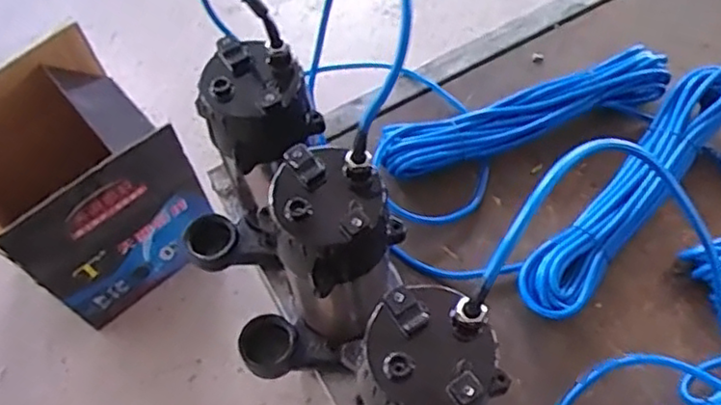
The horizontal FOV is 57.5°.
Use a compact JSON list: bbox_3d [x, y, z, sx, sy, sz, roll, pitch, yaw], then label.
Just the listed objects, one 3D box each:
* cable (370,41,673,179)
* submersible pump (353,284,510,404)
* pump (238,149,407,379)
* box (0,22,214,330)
[{"bbox_3d":[0.184,-0.097,0.748,0.353,0.056,0.069,-17,61,-6],"label":"cable"},{"bbox_3d":[0.029,0.167,0.492,0.157,0.232,0.096,-40,66,-18],"label":"submersible pump"},{"bbox_3d":[-0.032,0.078,0.547,0.150,0.225,0.123,-40,66,-18],"label":"pump"},{"bbox_3d":[-0.591,-0.033,1.382,0.388,0.470,0.375,-41,66,-18],"label":"box"}]

